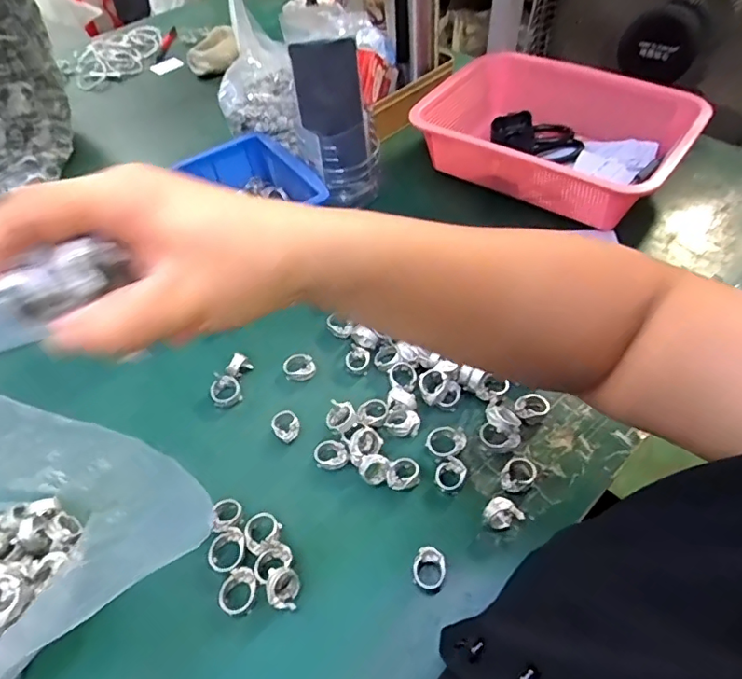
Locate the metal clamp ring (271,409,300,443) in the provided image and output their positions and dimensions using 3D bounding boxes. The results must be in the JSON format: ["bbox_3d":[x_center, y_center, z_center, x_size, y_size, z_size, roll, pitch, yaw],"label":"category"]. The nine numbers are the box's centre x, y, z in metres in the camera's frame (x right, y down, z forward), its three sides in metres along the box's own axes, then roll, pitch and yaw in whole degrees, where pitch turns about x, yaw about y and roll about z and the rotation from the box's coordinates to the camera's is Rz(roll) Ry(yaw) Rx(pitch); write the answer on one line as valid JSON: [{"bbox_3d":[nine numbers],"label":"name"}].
[{"bbox_3d":[-0.075,0.076,0.466,0.023,0.010,0.030,-23,53,-13],"label":"metal clamp ring"}]

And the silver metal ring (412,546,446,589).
[{"bbox_3d":[0.043,0.167,0.385,0.023,0.017,0.029,7,52,10],"label":"silver metal ring"}]

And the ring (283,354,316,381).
[{"bbox_3d":[-0.069,0.026,0.507,0.029,0.010,0.027,-2,51,3],"label":"ring"}]

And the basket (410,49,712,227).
[{"bbox_3d":[0.225,-0.249,0.651,0.298,0.085,0.210,31,59,26],"label":"basket"}]

